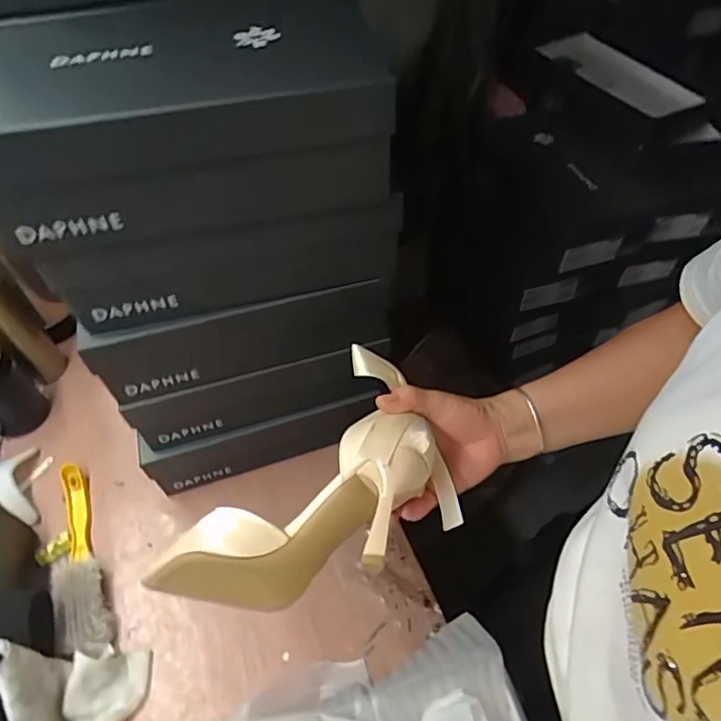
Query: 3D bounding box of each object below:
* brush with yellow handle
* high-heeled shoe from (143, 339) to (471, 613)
[{"bbox_3d":[-0.337,0.232,0.640,0.051,0.030,0.243,-21,54,-15],"label":"brush with yellow handle"},{"bbox_3d":[-0.047,0.116,0.402,0.241,0.074,0.134,-34,56,-2],"label":"high-heeled shoe"}]

